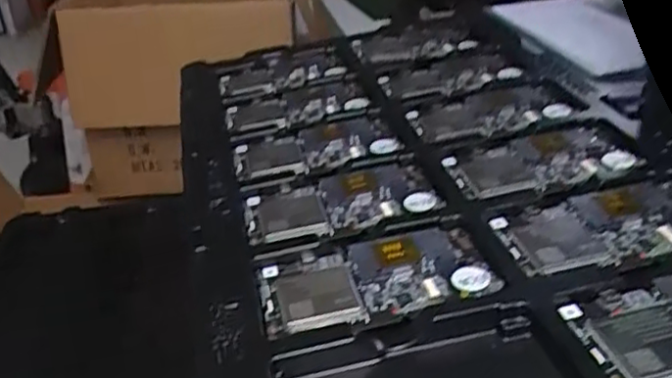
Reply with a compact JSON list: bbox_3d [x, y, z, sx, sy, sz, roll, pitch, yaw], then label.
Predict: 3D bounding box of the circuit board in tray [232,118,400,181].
[{"bbox_3d":[-0.018,-0.032,0.518,0.122,0.012,0.074,-10,31,-11],"label":"circuit board in tray"}]

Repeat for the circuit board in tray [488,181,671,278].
[{"bbox_3d":[0.159,0.022,0.387,0.121,0.005,0.066,-8,31,-9],"label":"circuit board in tray"}]

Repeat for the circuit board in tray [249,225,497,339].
[{"bbox_3d":[0.020,0.050,0.367,0.125,0.008,0.064,-8,31,-8],"label":"circuit board in tray"}]

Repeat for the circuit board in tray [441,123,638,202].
[{"bbox_3d":[0.141,-0.019,0.459,0.124,0.006,0.069,-10,31,-11],"label":"circuit board in tray"}]

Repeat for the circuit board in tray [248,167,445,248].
[{"bbox_3d":[0.002,0.008,0.442,0.123,0.009,0.072,-10,31,-11],"label":"circuit board in tray"}]

